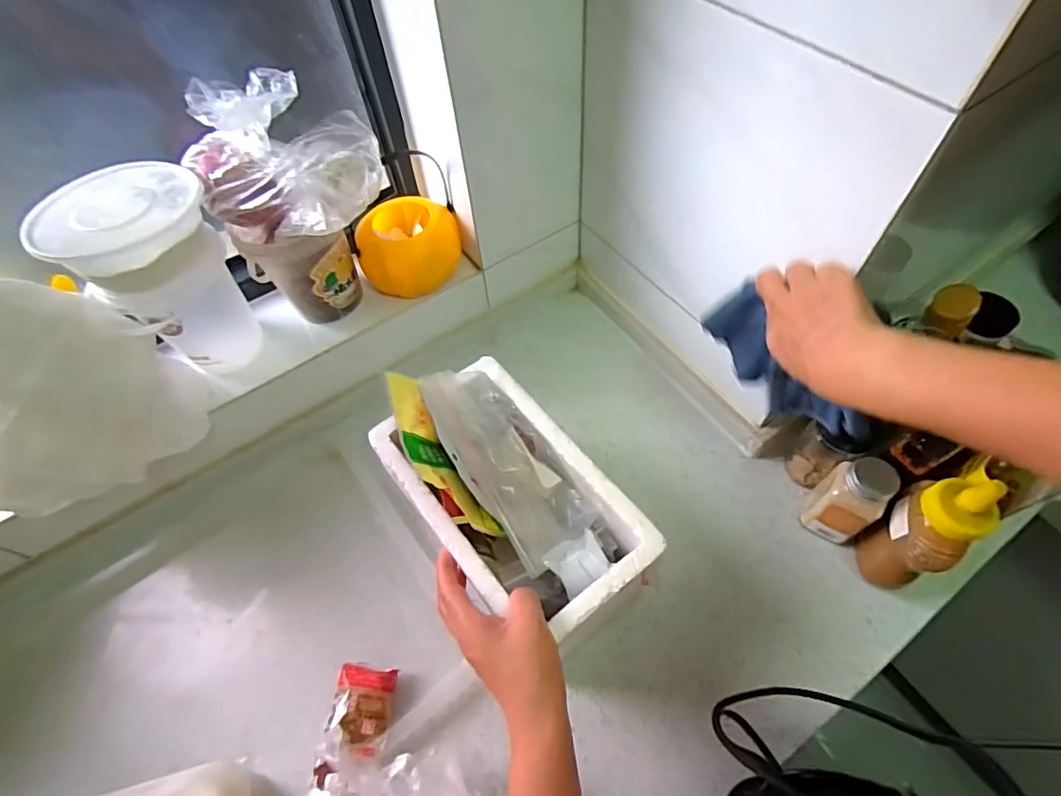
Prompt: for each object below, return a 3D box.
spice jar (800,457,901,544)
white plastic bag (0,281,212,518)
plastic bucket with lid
[{"bbox_3d":[0.330,0.104,0.549,0.056,0.121,0.059,37,66,25],"label":"spice jar"},{"bbox_3d":[-0.463,-0.001,0.509,0.134,0.200,0.207,27,62,21],"label":"white plastic bag"},{"bbox_3d":[-0.375,-0.121,0.555,0.132,0.199,0.130,-2,56,3],"label":"plastic bucket with lid"}]

